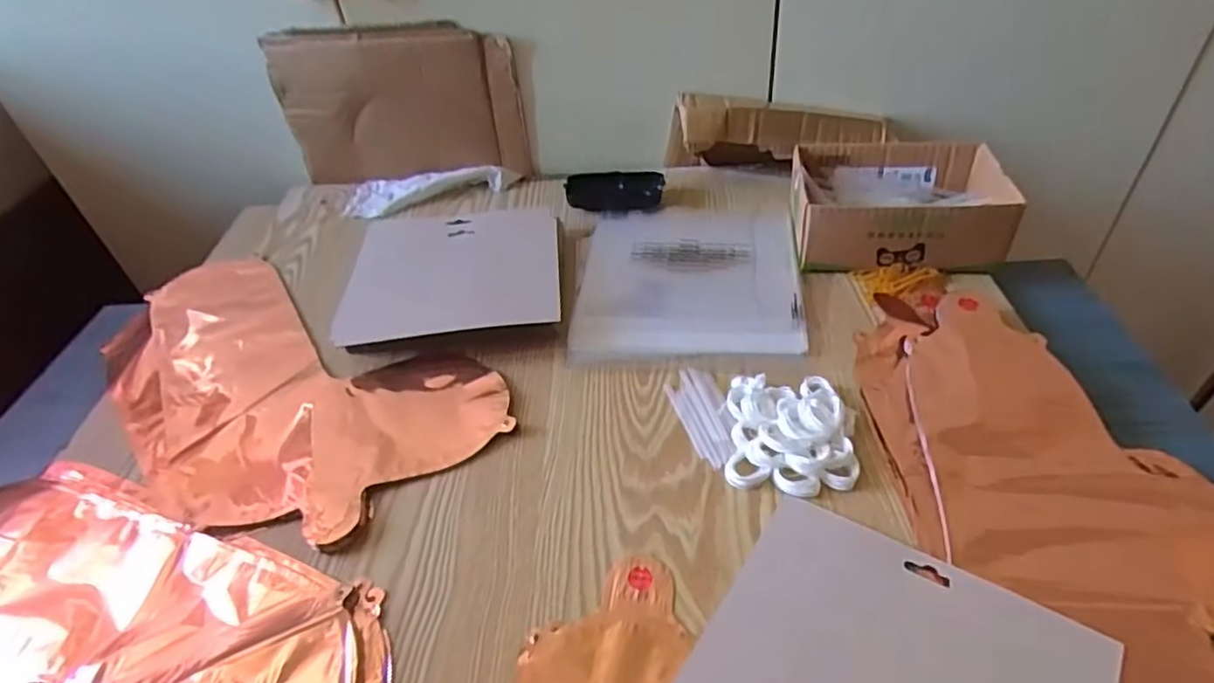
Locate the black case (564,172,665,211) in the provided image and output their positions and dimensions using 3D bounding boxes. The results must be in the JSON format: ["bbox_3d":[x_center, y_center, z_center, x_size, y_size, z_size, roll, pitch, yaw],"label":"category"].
[{"bbox_3d":[0.010,-0.171,0.737,0.108,0.030,0.037,-6,41,2],"label":"black case"}]

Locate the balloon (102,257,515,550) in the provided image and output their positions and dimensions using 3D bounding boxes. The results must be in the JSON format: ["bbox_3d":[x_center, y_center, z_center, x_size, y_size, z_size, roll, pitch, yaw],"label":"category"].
[{"bbox_3d":[-0.303,0.031,0.568,0.434,0.011,0.214,22,49,29],"label":"balloon"}]

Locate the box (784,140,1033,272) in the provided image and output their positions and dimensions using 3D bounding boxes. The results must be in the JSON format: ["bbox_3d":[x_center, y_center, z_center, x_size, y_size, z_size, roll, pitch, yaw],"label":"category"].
[{"bbox_3d":[0.273,-0.133,0.629,0.174,0.065,0.136,0,42,9],"label":"box"}]

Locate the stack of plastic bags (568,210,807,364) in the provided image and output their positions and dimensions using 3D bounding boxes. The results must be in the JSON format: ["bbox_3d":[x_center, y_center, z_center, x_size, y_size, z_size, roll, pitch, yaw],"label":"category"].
[{"bbox_3d":[0.079,-0.068,0.641,0.208,0.008,0.234,-2,42,6],"label":"stack of plastic bags"}]

